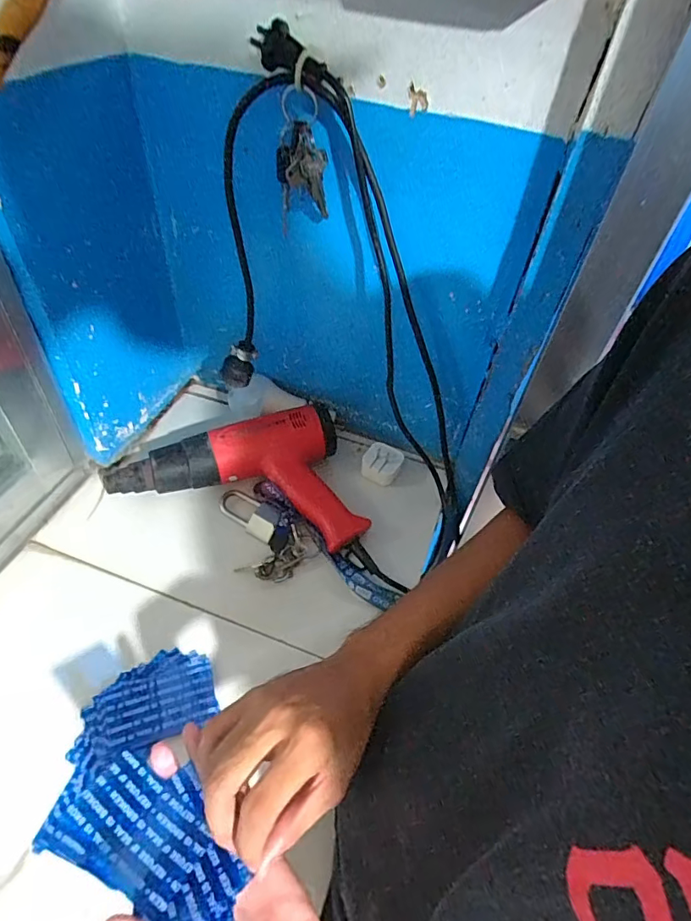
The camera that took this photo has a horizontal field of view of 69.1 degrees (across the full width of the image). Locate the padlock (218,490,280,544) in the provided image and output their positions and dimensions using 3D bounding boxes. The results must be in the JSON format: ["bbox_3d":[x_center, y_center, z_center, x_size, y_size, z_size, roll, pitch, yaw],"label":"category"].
[{"bbox_3d":[-0.114,0.061,0.587,0.081,0.025,0.042,27,86,10],"label":"padlock"}]

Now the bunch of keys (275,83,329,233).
[{"bbox_3d":[-0.038,-0.258,0.437,0.043,0.122,0.015,-14,65,-7],"label":"bunch of keys"}]

